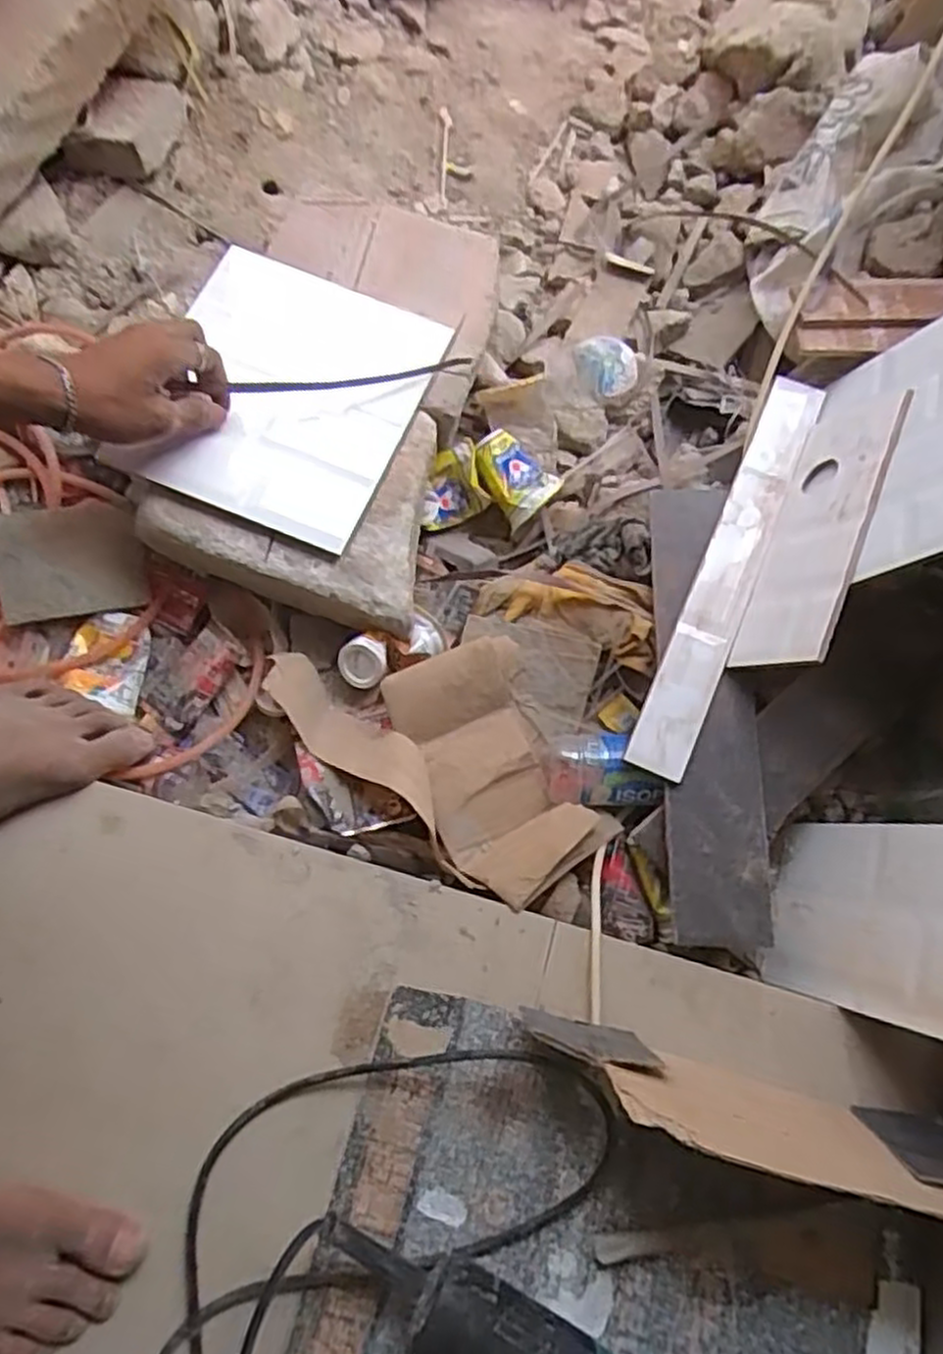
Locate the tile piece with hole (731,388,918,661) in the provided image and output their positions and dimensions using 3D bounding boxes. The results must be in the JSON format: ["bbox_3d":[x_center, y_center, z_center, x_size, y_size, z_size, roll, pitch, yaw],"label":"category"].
[{"bbox_3d":[0.290,-0.122,0.647,0.009,0.091,0.258,30,76,-27],"label":"tile piece with hole"}]

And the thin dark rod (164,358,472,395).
[{"bbox_3d":[-0.097,-0.255,0.661,0.208,0.013,0.016,-13,65,-15],"label":"thin dark rod"}]

